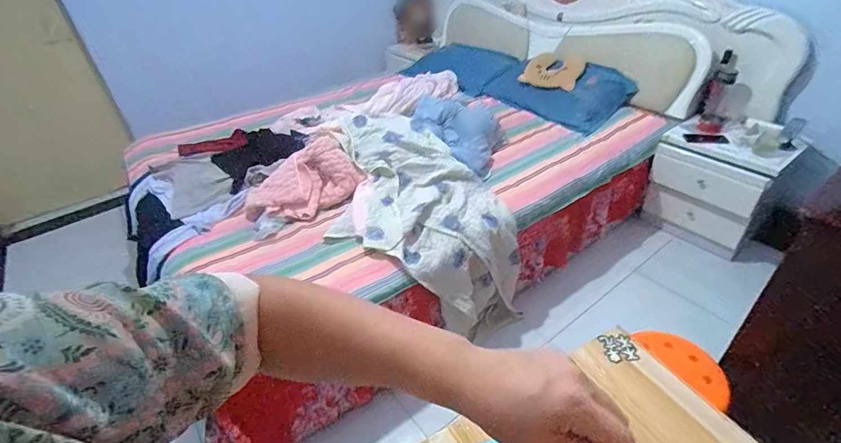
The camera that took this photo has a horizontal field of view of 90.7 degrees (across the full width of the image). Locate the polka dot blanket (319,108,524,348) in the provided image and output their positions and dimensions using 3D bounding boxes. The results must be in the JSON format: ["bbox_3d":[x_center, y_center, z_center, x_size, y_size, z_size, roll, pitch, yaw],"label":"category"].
[{"bbox_3d":[-0.036,0.018,1.616,0.715,0.609,0.554,13,41,22],"label":"polka dot blanket"}]

